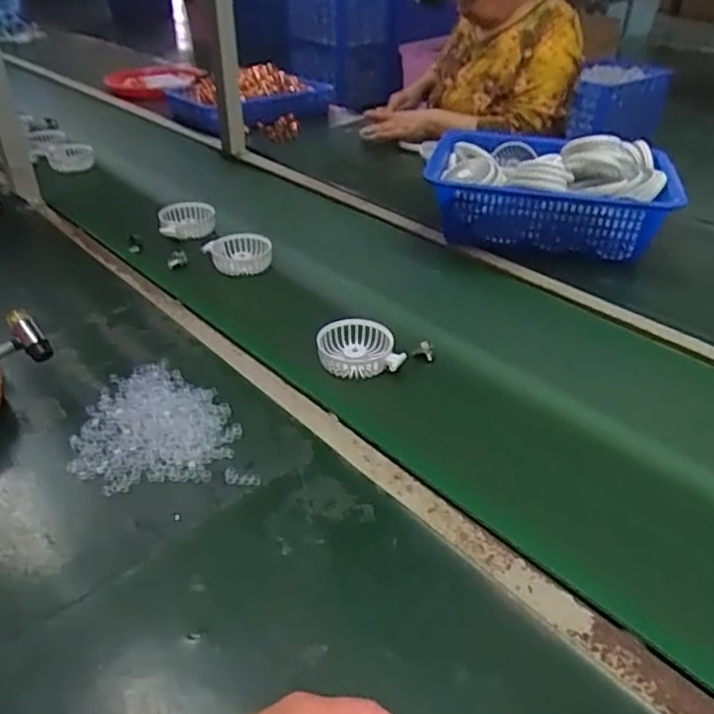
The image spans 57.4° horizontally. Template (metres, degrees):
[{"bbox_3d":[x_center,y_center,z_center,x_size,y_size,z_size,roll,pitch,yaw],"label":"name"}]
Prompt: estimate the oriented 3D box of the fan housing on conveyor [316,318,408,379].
[{"bbox_3d":[0.006,-0.011,0.794,0.101,0.040,0.073,4,35,6],"label":"fan housing on conveyor"}]

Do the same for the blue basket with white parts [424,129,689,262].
[{"bbox_3d":[0.312,-0.276,1.078,0.370,0.155,0.268,6,36,8],"label":"blue basket with white parts"}]

